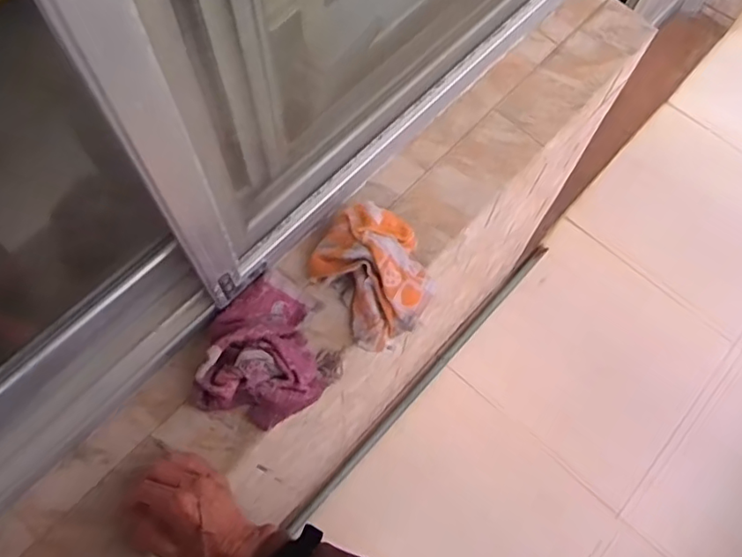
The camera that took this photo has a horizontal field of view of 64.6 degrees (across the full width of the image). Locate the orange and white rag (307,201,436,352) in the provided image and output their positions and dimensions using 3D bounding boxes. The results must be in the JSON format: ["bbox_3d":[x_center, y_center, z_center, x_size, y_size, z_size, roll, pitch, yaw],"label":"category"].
[{"bbox_3d":[0.007,-0.012,0.684,0.127,0.051,0.146,-34,72,-15],"label":"orange and white rag"}]

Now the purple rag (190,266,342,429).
[{"bbox_3d":[-0.104,0.078,0.640,0.135,0.047,0.155,16,67,5],"label":"purple rag"}]

